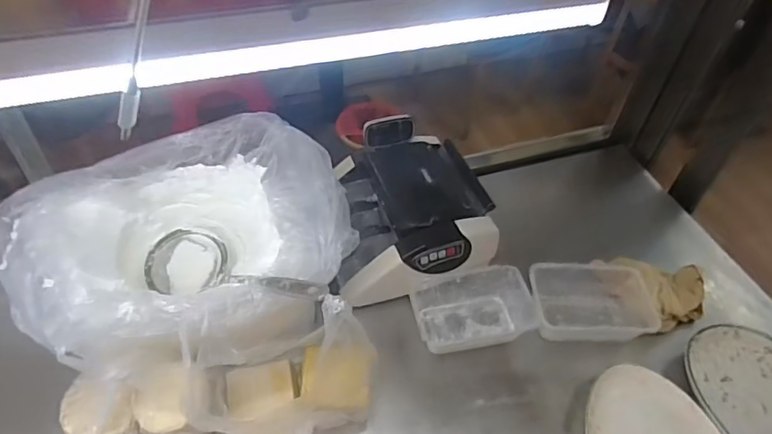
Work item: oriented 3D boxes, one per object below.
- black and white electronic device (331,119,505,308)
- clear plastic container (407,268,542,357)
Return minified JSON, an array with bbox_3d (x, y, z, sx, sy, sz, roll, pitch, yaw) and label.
[{"bbox_3d":[0.031,-0.016,0.820,0.226,0.133,0.239,-10,50,-13],"label":"black and white electronic device"},{"bbox_3d":[0.124,0.136,0.789,0.160,0.060,0.103,-11,50,-14],"label":"clear plastic container"}]

